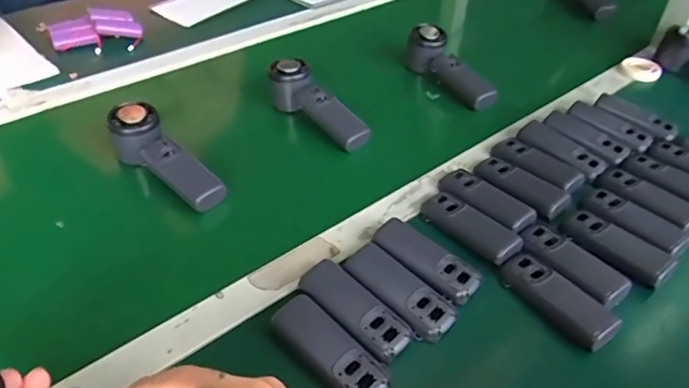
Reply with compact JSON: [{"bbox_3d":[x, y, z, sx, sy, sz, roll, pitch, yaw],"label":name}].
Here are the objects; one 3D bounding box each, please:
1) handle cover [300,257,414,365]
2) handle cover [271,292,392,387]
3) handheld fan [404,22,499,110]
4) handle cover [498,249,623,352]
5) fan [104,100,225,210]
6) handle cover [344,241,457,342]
[{"bbox_3d":[0.008,0.100,0.454,0.106,0.019,0.041,35,49,29],"label":"handle cover"},{"bbox_3d":[-0.013,0.128,0.425,0.108,0.022,0.043,35,49,29],"label":"handle cover"},{"bbox_3d":[0.150,-0.176,0.753,0.040,0.065,0.163,-28,65,-32],"label":"handheld fan"},{"bbox_3d":[0.189,0.092,0.469,0.042,0.016,0.105,-26,50,-30],"label":"handle cover"},{"bbox_3d":[-0.193,-0.037,0.580,0.160,0.050,0.048,39,50,16],"label":"fan"},{"bbox_3d":[0.050,0.086,0.469,0.106,0.018,0.045,31,47,26],"label":"handle cover"}]

